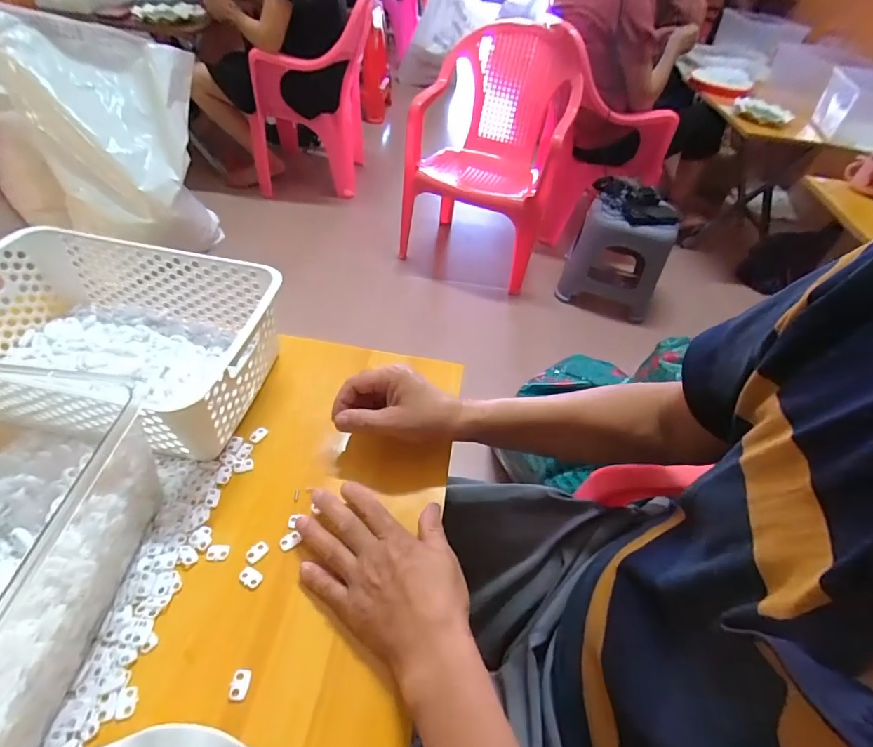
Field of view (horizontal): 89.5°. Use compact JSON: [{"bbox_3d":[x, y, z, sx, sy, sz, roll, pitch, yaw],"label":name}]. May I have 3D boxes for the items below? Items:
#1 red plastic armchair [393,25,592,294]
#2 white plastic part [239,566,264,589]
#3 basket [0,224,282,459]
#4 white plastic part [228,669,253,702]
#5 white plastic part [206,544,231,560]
[{"bbox_3d":[0.184,-0.738,1.482,0.461,0.618,0.557,15,48,7],"label":"red plastic armchair"},{"bbox_3d":[-0.163,0.178,0.385,0.019,0.004,0.013,26,50,16],"label":"white plastic part"},{"bbox_3d":[-0.339,-0.037,0.472,0.299,0.109,0.190,11,48,3],"label":"basket"},{"bbox_3d":[-0.149,0.236,0.334,0.015,0.004,0.020,3,48,-4],"label":"white plastic part"},{"bbox_3d":[-0.197,0.161,0.397,0.018,0.004,0.013,0,48,-6],"label":"white plastic part"}]

